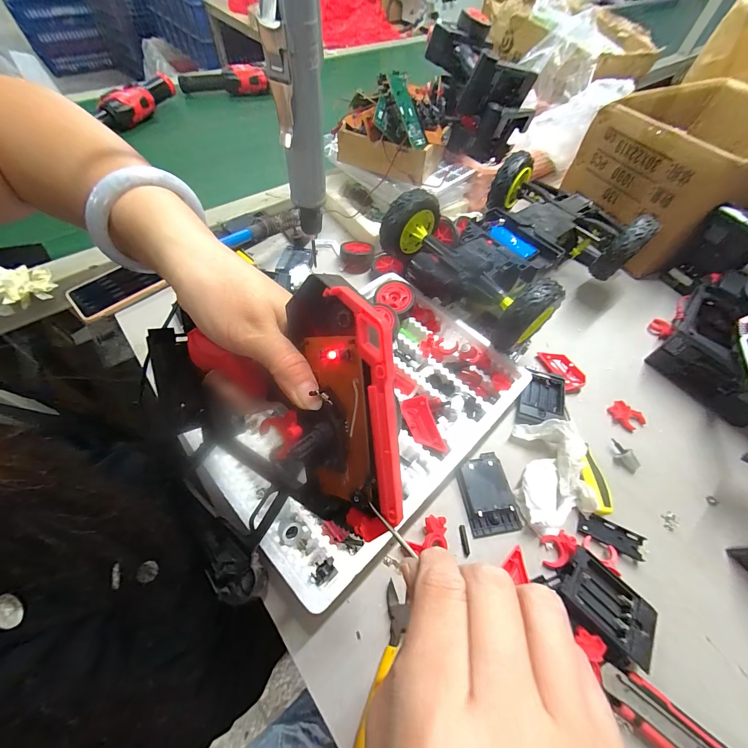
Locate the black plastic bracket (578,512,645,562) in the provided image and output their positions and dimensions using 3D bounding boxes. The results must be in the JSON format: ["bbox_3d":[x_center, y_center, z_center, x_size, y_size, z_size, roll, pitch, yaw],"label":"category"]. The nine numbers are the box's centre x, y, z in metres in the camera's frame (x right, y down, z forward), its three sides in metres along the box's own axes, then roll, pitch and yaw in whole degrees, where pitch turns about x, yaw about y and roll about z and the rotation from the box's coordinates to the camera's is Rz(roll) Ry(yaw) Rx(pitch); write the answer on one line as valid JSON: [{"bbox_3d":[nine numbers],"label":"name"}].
[{"bbox_3d":[0.247,0.169,0.334,0.060,0.010,0.025,24,60,11],"label":"black plastic bracket"}]

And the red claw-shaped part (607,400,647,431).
[{"bbox_3d":[0.324,0.054,0.407,0.025,0.014,0.040,-36,66,-22],"label":"red claw-shaped part"}]

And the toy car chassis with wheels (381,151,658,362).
[{"bbox_3d":[0.211,-0.193,0.461,0.324,0.100,0.230,-32,65,-21],"label":"toy car chassis with wheels"}]

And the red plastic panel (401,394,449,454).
[{"bbox_3d":[0.053,0.058,0.356,0.034,0.011,0.065,-27,72,29],"label":"red plastic panel"}]

